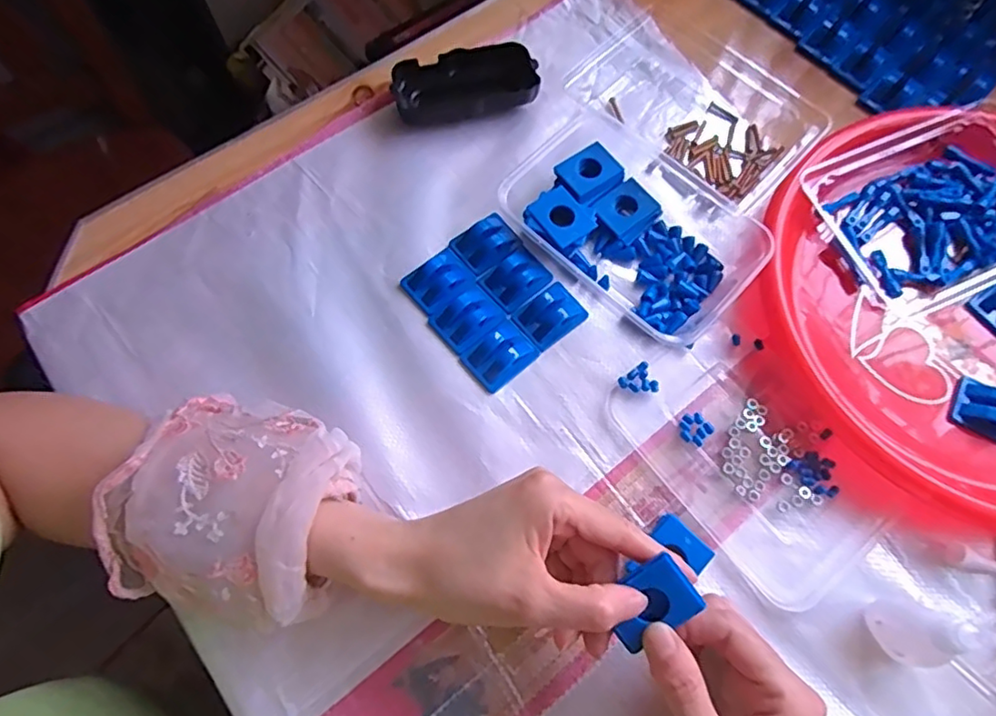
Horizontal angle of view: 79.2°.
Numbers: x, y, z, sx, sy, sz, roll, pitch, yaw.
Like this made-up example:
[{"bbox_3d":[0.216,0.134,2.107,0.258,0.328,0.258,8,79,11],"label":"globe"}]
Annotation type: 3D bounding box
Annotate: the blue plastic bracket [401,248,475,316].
[{"bbox_3d":[-0.040,-0.054,0.410,0.042,0.010,0.036,-38,74,-14],"label":"blue plastic bracket"}]

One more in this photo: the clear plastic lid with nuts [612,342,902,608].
[{"bbox_3d":[0.152,0.064,0.373,0.093,0.006,0.164,-37,74,-13],"label":"clear plastic lid with nuts"}]

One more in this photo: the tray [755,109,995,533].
[{"bbox_3d":[0.320,-0.038,0.395,0.264,0.034,0.280,0,69,0],"label":"tray"}]

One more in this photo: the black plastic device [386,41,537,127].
[{"bbox_3d":[-0.026,-0.211,0.466,0.107,0.024,0.056,-11,70,-5],"label":"black plastic device"}]

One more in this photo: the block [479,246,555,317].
[{"bbox_3d":[0.014,-0.055,0.415,0.045,0.014,0.035,-41,75,-14],"label":"block"}]

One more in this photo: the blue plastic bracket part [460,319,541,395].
[{"bbox_3d":[0.002,-0.003,0.395,0.044,0.012,0.033,-40,75,-14],"label":"blue plastic bracket part"}]

